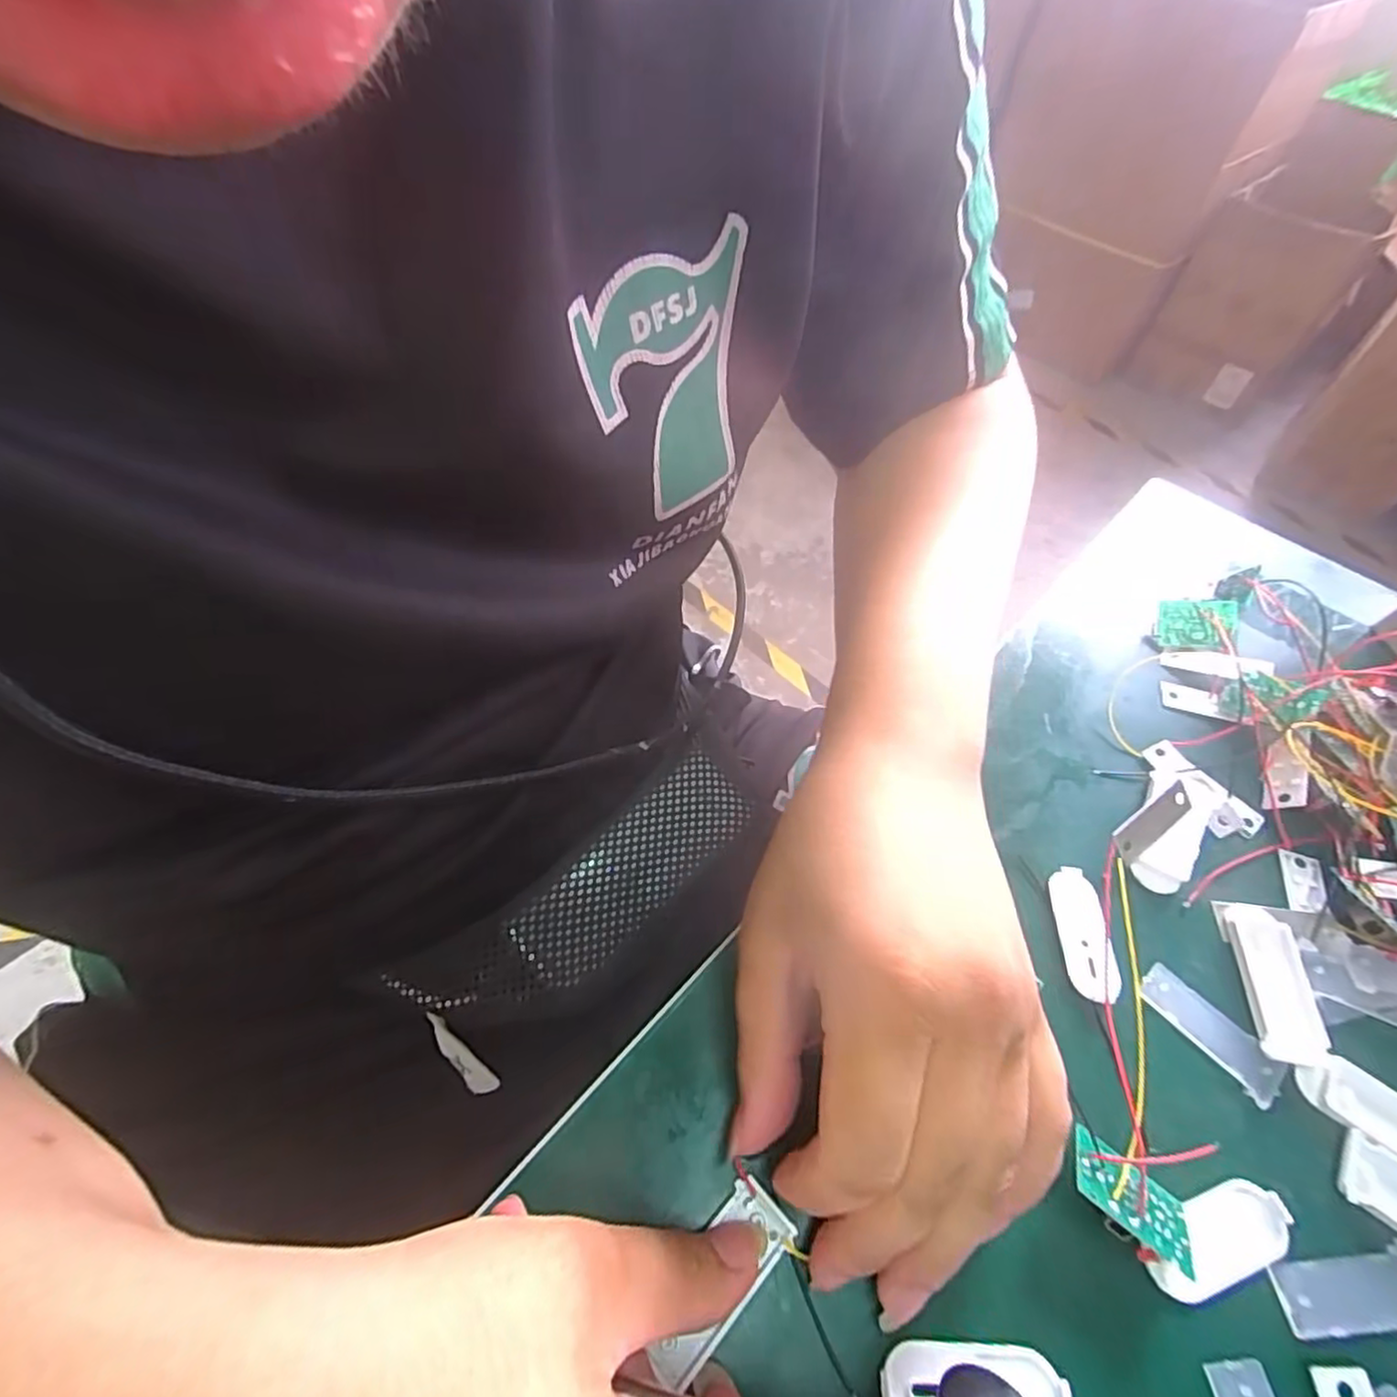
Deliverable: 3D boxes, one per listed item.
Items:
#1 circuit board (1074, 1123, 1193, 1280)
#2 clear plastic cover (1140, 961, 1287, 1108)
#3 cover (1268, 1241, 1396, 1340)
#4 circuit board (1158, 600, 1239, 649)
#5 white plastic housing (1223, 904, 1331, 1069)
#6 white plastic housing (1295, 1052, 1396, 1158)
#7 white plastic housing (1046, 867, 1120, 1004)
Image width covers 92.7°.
[{"bbox_3d":[0.132,0.151,0.205,0.036,0.007,0.023,37,47,18],"label":"circuit board"},{"bbox_3d":[0.185,0.120,0.242,0.018,0.004,0.047,-36,64,-25],"label":"clear plastic cover"},{"bbox_3d":[0.199,0.180,0.202,0.047,0.006,0.018,-2,55,-5],"label":"cover"},{"bbox_3d":[0.262,-0.039,0.351,0.033,0.007,0.026,3,81,34],"label":"circuit board"},{"bbox_3d":[0.216,0.105,0.250,0.020,0.007,0.056,12,55,4],"label":"white plastic housing"},{"bbox_3d":[0.238,0.145,0.223,0.060,0.006,0.019,30,58,17],"label":"white plastic housing"},{"bbox_3d":[0.149,0.090,0.259,0.016,0.007,0.050,6,56,4],"label":"white plastic housing"}]

